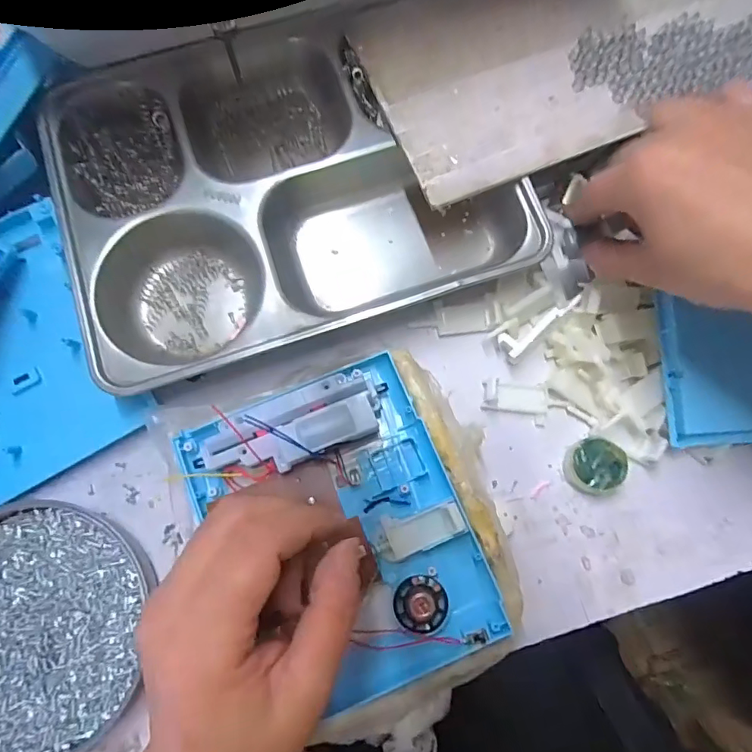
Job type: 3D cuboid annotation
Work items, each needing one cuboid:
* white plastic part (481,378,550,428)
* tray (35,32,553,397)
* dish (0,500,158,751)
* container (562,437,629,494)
[{"bbox_3d":[0.089,0.015,0.323,0.040,0.010,0.025,9,78,2],"label":"white plastic part"},{"bbox_3d":[-0.063,-0.135,0.337,0.273,0.037,0.231,-19,79,-4],"label":"tray"},{"bbox_3d":[-0.197,0.143,0.286,0.126,0.016,0.135,0,78,0],"label":"dish"},{"bbox_3d":[0.134,0.054,0.309,0.032,0.015,0.032,-3,78,-1],"label":"container"}]

